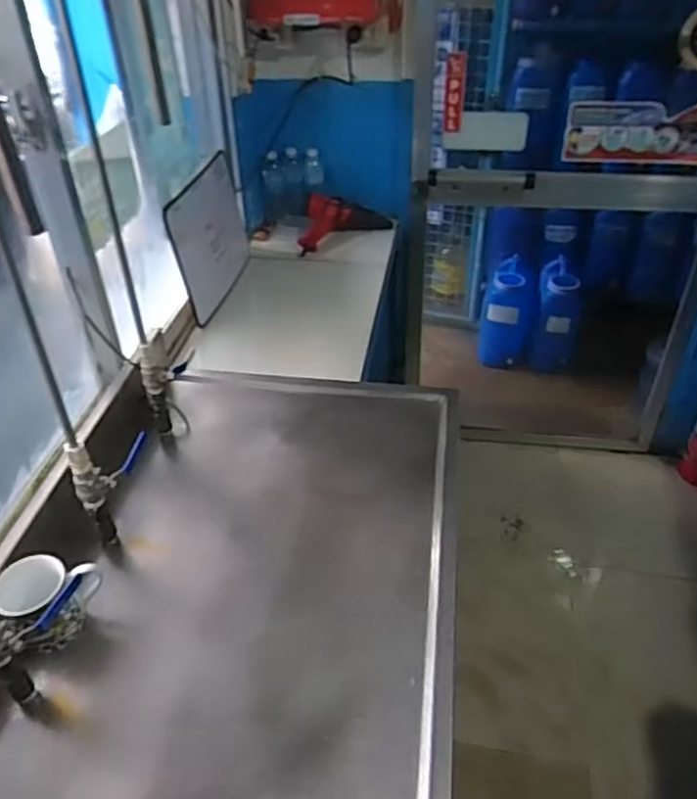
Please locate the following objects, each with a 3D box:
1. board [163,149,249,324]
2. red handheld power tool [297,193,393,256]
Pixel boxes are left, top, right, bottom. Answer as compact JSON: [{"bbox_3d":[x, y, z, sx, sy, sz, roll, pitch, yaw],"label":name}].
[{"bbox_3d":[-0.326,-0.401,1.597,0.018,0.302,0.398,0,36,13],"label":"board"},{"bbox_3d":[-0.029,-0.515,1.863,0.304,0.101,0.121,-25,44,-26],"label":"red handheld power tool"}]

